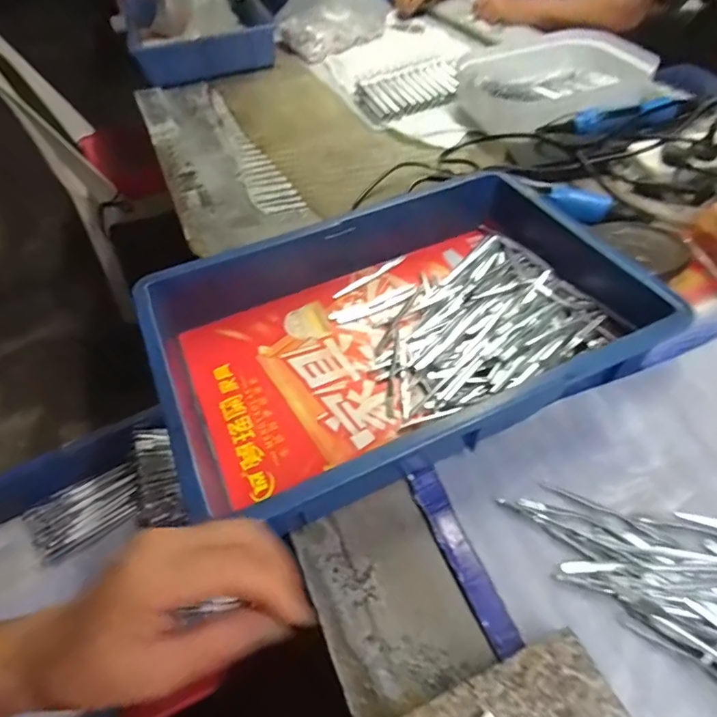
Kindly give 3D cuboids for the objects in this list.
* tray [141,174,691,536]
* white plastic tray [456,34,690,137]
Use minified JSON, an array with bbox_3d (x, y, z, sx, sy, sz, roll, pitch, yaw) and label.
[{"bbox_3d":[0.040,-0.029,0.470,0.428,0.079,0.281,-20,49,-15],"label":"tray"},{"bbox_3d":[0.312,-0.430,0.779,0.281,0.085,0.236,-9,47,-5],"label":"white plastic tray"}]

